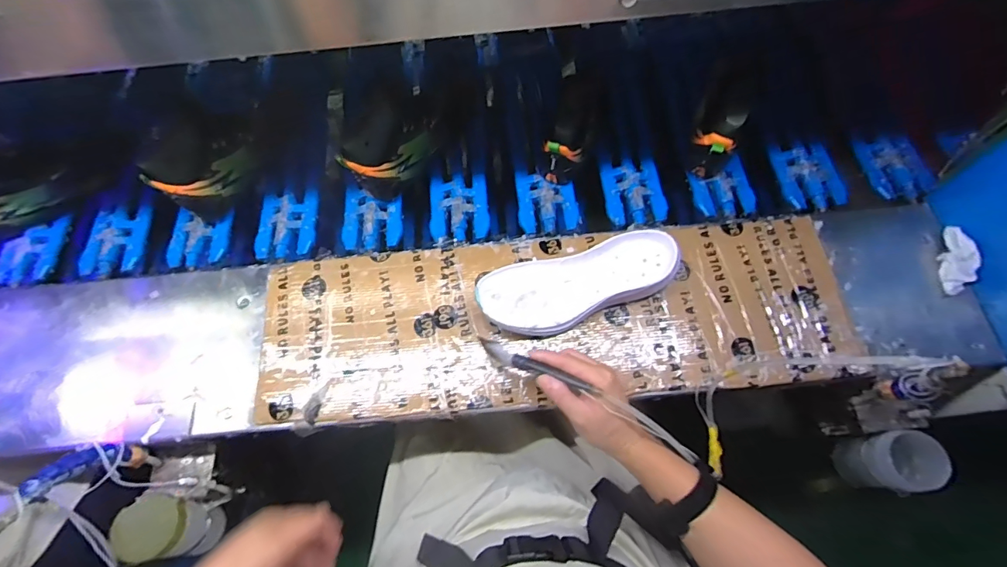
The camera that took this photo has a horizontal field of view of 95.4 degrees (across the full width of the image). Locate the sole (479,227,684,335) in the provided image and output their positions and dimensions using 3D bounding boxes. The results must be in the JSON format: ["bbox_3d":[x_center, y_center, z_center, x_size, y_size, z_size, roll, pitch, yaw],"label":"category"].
[{"bbox_3d":[0.099,0.001,0.611,0.263,0.048,0.100,-16,69,-4],"label":"sole"}]

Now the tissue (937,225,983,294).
[{"bbox_3d":[0.613,-0.032,0.617,0.035,0.029,0.093,8,82,5],"label":"tissue"}]

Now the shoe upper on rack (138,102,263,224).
[{"bbox_3d":[-0.444,-0.187,0.703,0.080,0.123,0.166,35,74,15],"label":"shoe upper on rack"}]

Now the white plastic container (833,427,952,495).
[{"bbox_3d":[0.534,0.247,0.639,0.068,0.123,0.076,-8,69,-1],"label":"white plastic container"}]

